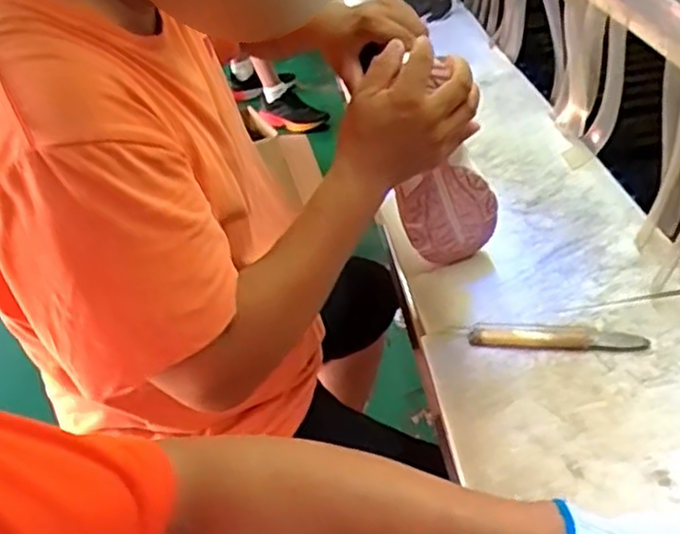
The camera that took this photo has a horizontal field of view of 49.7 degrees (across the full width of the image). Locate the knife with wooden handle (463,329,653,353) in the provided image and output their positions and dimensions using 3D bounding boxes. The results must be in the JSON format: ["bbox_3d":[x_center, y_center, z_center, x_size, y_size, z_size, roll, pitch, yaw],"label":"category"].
[{"bbox_3d":[0.212,0.071,0.716,0.165,0.009,0.024,0,37,11],"label":"knife with wooden handle"}]

